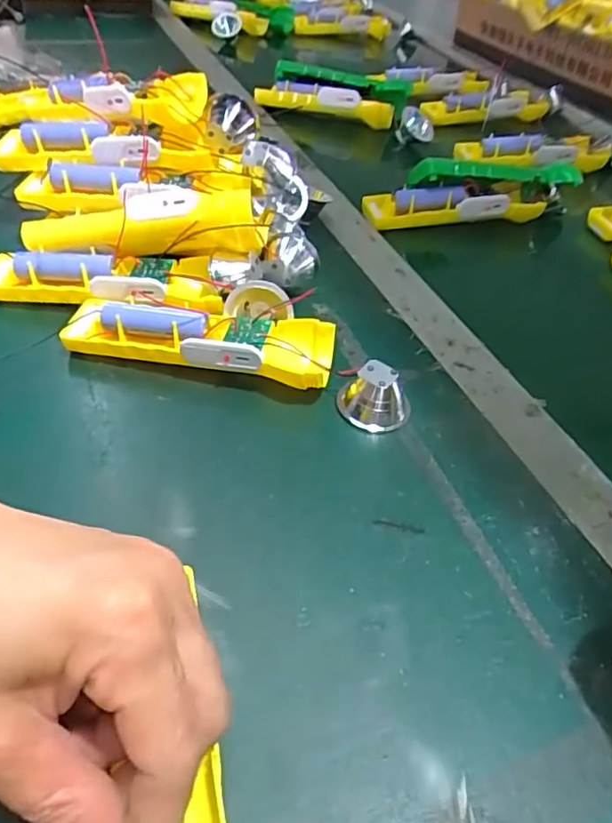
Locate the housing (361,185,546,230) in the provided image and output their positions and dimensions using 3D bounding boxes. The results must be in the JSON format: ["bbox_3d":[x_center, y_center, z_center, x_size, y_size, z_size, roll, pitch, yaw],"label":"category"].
[{"bbox_3d":[0.137,-0.196,0.543,0.166,0.024,0.036,-4,46,-9],"label":"housing"}]

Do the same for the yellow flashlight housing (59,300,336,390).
[{"bbox_3d":[-0.065,-0.044,0.363,0.164,0.035,0.051,8,46,3],"label":"yellow flashlight housing"}]

